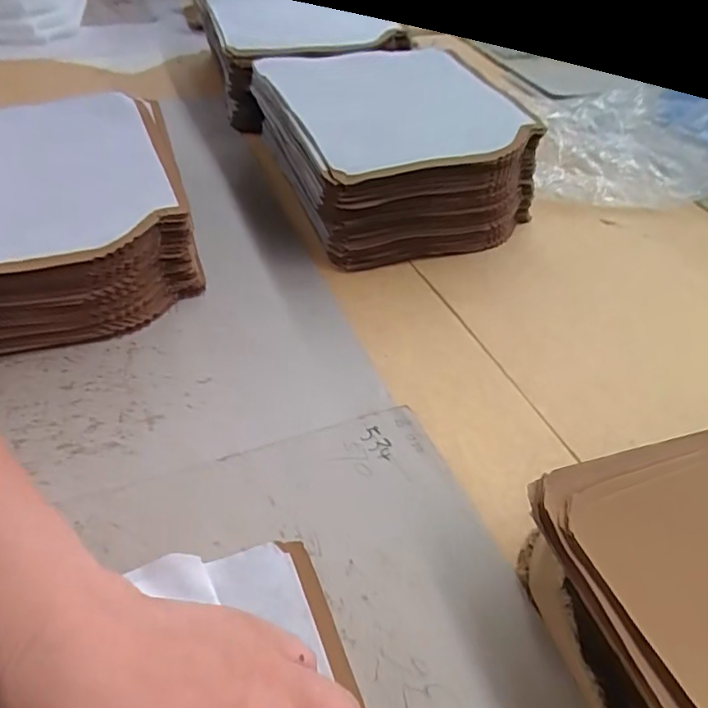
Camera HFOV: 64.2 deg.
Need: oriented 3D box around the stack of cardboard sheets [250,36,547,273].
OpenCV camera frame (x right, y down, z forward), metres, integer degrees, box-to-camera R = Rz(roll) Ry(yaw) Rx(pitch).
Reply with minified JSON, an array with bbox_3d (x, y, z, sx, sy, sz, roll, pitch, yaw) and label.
[{"bbox_3d":[0.039,-0.203,0.559,0.232,0.088,0.241,-13,48,-19],"label":"stack of cardboard sheets"}]

